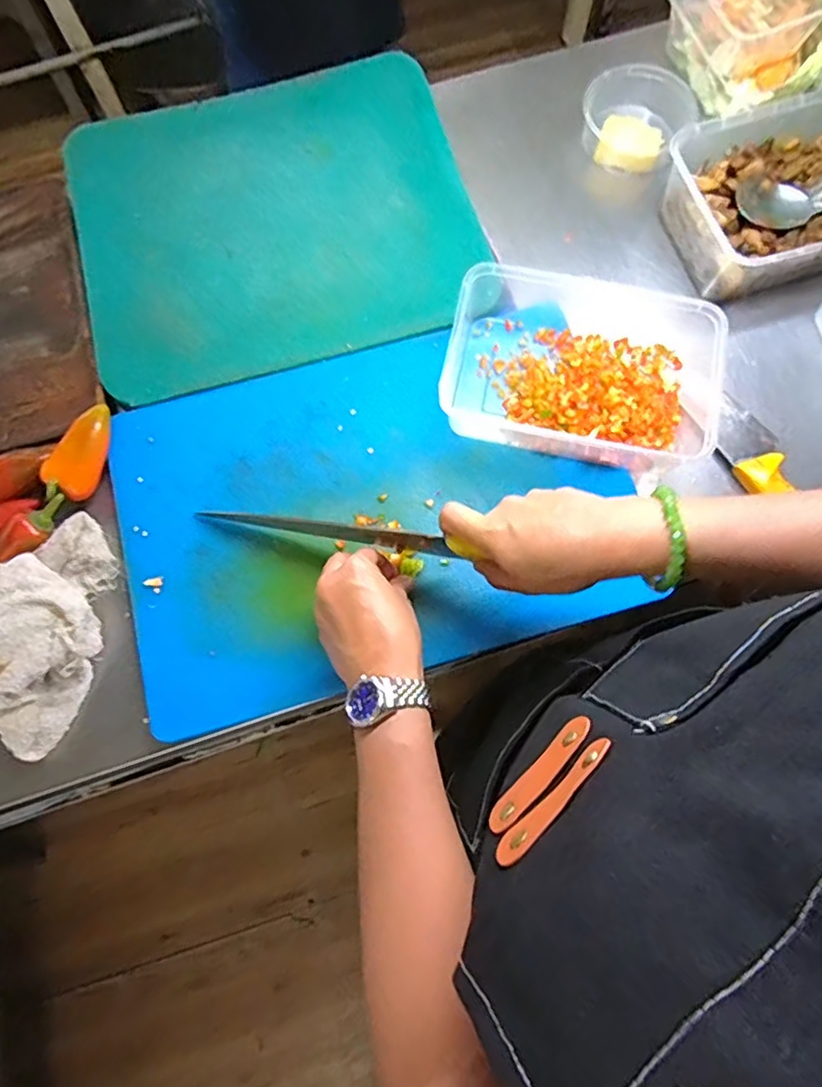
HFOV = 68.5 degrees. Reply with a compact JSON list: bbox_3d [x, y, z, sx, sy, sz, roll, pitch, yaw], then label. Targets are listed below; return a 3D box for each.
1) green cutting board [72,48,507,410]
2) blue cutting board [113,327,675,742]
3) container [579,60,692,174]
[{"bbox_3d":[-0.139,-0.333,0.614,0.385,0.022,0.346,-18,75,-4],"label":"green cutting board"},{"bbox_3d":[-0.041,-0.034,0.529,0.408,0.023,0.298,-15,78,-2],"label":"blue cutting board"},{"bbox_3d":[0.234,-0.449,0.638,0.105,0.042,0.099,0,74,1],"label":"container"}]

